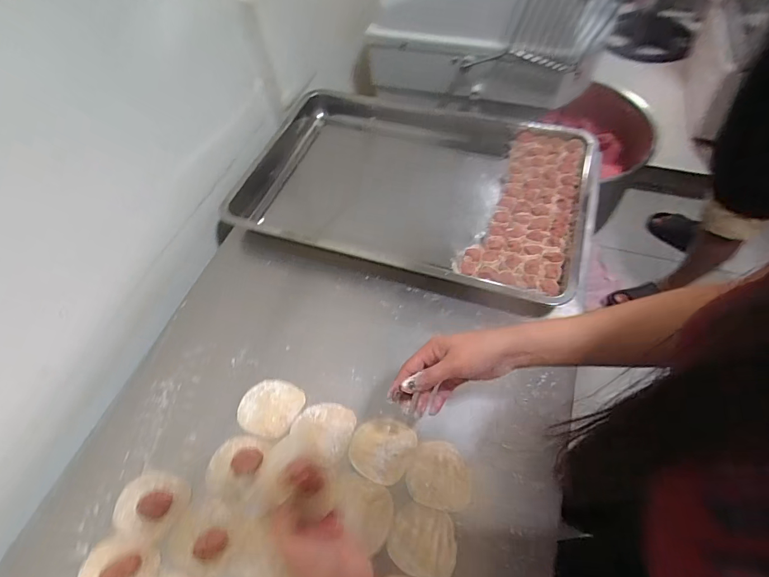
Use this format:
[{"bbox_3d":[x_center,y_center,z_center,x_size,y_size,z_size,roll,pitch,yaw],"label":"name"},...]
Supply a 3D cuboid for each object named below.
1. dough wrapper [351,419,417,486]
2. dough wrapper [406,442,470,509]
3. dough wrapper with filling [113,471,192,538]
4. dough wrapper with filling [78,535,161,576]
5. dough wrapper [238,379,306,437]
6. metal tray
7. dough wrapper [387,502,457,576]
[{"bbox_3d":[-0.004,0.204,0.523,0.076,0.004,0.076,-2,57,3],"label":"dough wrapper"},{"bbox_3d":[0.066,0.227,0.501,0.076,0.004,0.073,-2,57,3],"label":"dough wrapper"},{"bbox_3d":[-0.288,0.264,0.504,0.087,0.011,0.069,1,57,5],"label":"dough wrapper with filling"},{"bbox_3d":[-0.307,0.323,0.467,0.077,0.011,0.078,-2,57,3],"label":"dough wrapper with filling"},{"bbox_3d":[-0.158,0.161,0.563,0.083,0.004,0.075,18,60,15],"label":"dough wrapper"},{"bbox_3d":[0.042,-0.188,0.748,0.619,0.066,0.392,14,59,13],"label":"metal tray"},{"bbox_3d":[0.044,0.287,0.465,0.075,0.004,0.069,14,57,18],"label":"dough wrapper"}]

